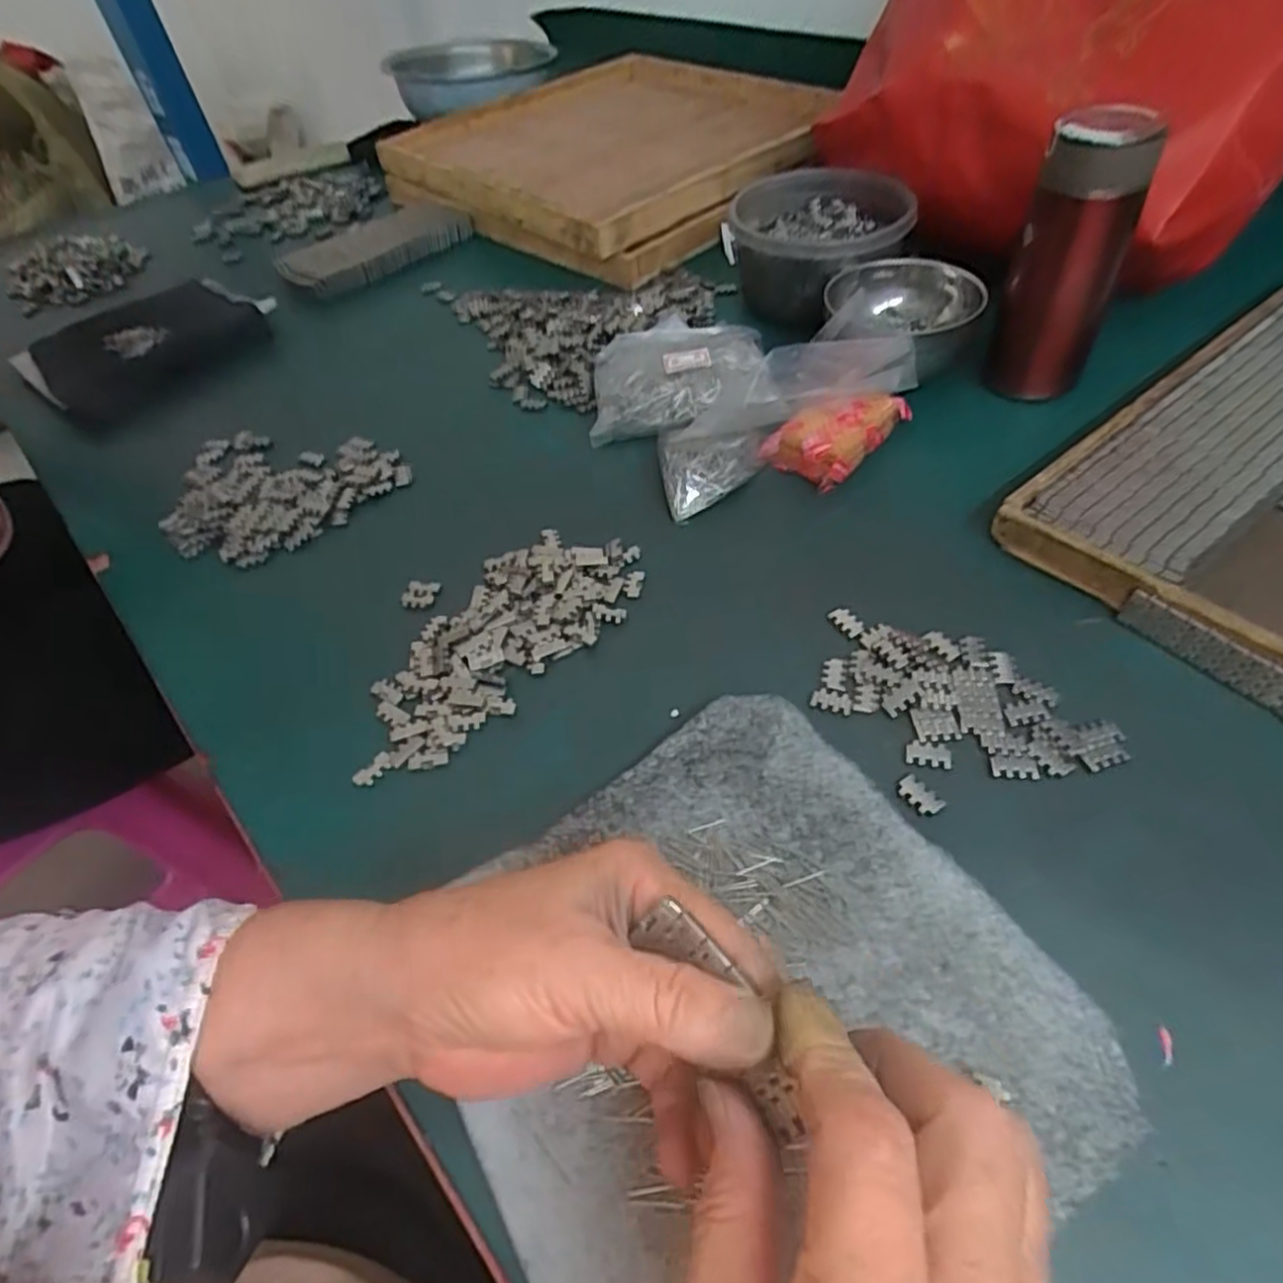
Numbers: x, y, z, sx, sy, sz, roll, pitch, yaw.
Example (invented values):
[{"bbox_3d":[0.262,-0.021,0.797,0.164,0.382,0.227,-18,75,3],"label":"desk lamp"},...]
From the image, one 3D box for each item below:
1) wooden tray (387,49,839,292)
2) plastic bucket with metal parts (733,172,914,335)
[{"bbox_3d":[-0.037,-0.568,0.855,0.370,0.068,0.495,-36,54,-22],"label":"wooden tray"},{"bbox_3d":[0.144,-0.322,0.614,0.135,0.070,0.142,-3,49,4],"label":"plastic bucket with metal parts"}]

